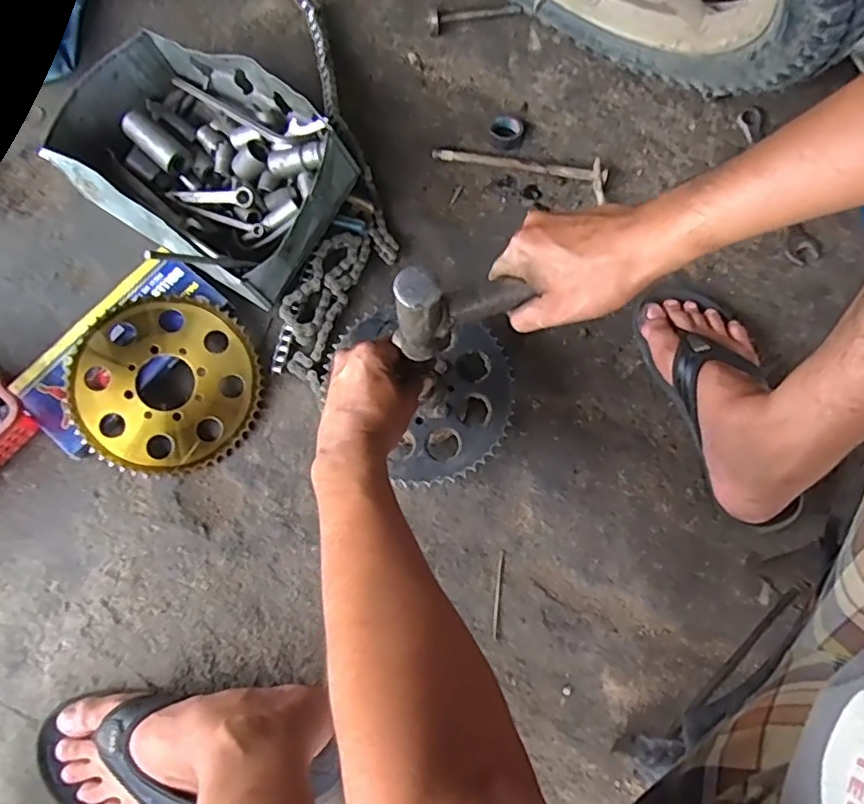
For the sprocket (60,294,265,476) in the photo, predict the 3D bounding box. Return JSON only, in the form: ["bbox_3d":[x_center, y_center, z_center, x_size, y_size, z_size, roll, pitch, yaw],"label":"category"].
[{"bbox_3d":[-0.298,-0.020,0.680,0.201,0.011,0.200,1,83,-9],"label":"sprocket"}]

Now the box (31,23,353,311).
[{"bbox_3d":[-0.268,-0.285,0.728,0.352,0.111,0.225,35,76,9],"label":"box"}]

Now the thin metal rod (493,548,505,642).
[{"bbox_3d":[0.071,0.205,0.644,0.007,0.004,0.089,7,73,2],"label":"thin metal rod"}]

